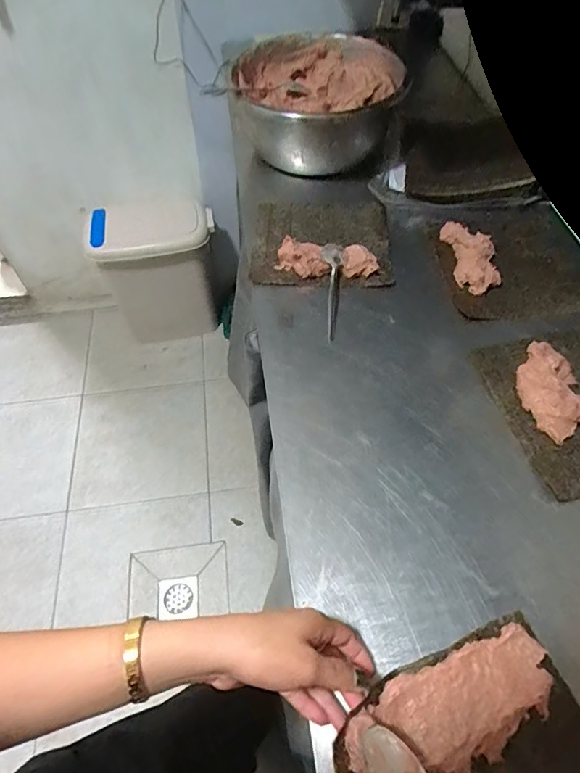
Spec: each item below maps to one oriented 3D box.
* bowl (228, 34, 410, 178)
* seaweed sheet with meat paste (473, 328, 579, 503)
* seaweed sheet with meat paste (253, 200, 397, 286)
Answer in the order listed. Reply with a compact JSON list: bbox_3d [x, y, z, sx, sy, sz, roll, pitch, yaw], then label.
[{"bbox_3d":[0.043,-0.471,0.793,0.249,0.132,0.249,-8,55,-5],"label":"bowl"},{"bbox_3d":[0.331,0.012,0.515,0.183,0.031,0.193,-11,55,-7],"label":"seaweed sheet with meat paste"},{"bbox_3d":[0.046,-0.216,0.673,0.196,0.031,0.175,0,55,1],"label":"seaweed sheet with meat paste"}]

